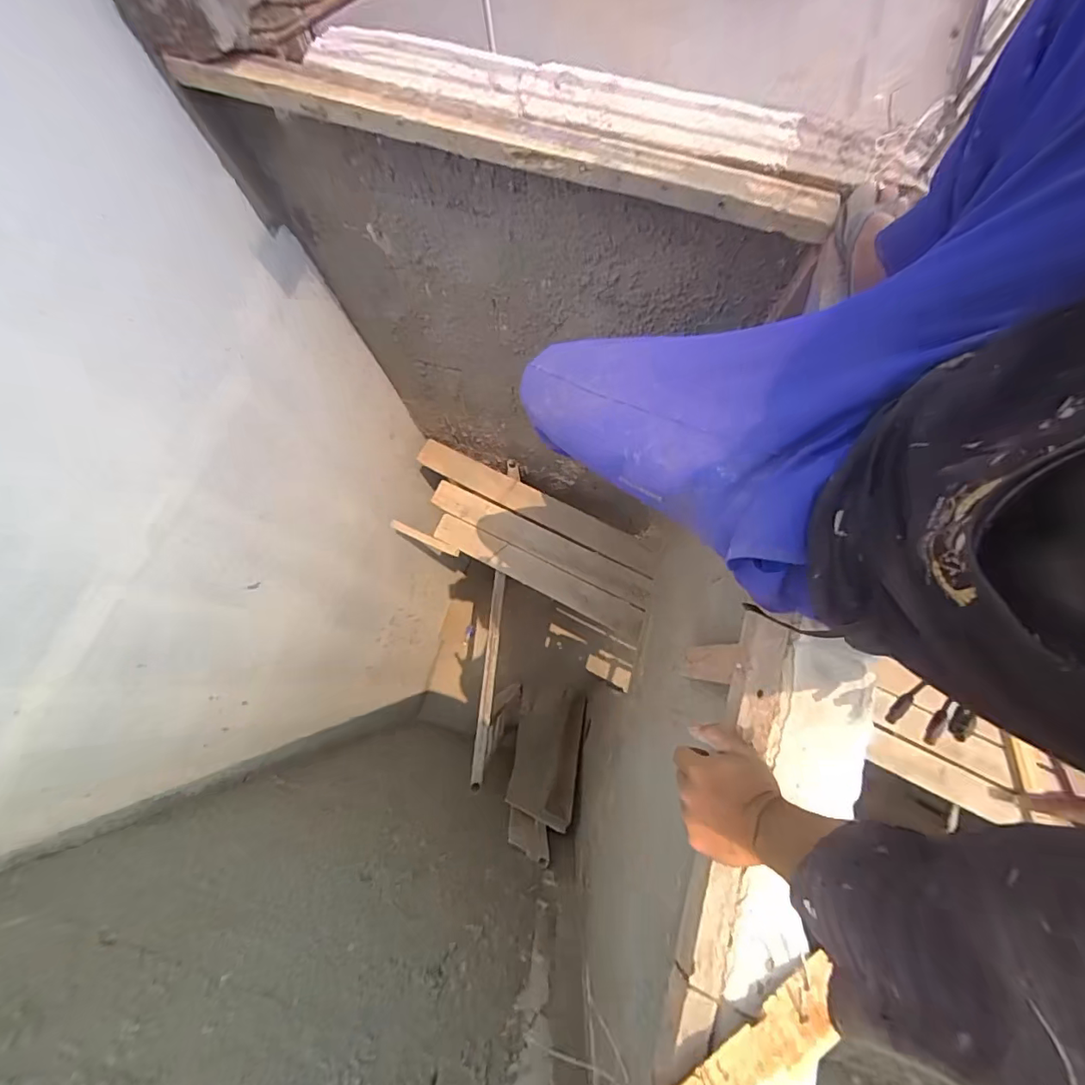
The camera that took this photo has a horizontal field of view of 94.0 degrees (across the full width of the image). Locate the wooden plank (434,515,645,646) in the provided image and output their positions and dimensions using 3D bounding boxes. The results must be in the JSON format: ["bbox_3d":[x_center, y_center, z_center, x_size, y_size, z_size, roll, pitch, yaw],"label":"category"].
[{"bbox_3d":[-0.019,0.111,1.884,0.856,0.038,0.126,28,79,8],"label":"wooden plank"}]

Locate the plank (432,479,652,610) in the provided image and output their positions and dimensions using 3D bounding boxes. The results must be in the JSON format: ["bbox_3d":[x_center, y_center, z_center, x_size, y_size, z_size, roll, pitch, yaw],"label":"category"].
[{"bbox_3d":[-0.011,-0.008,1.917,0.895,0.025,0.119,26,79,7],"label":"plank"}]

